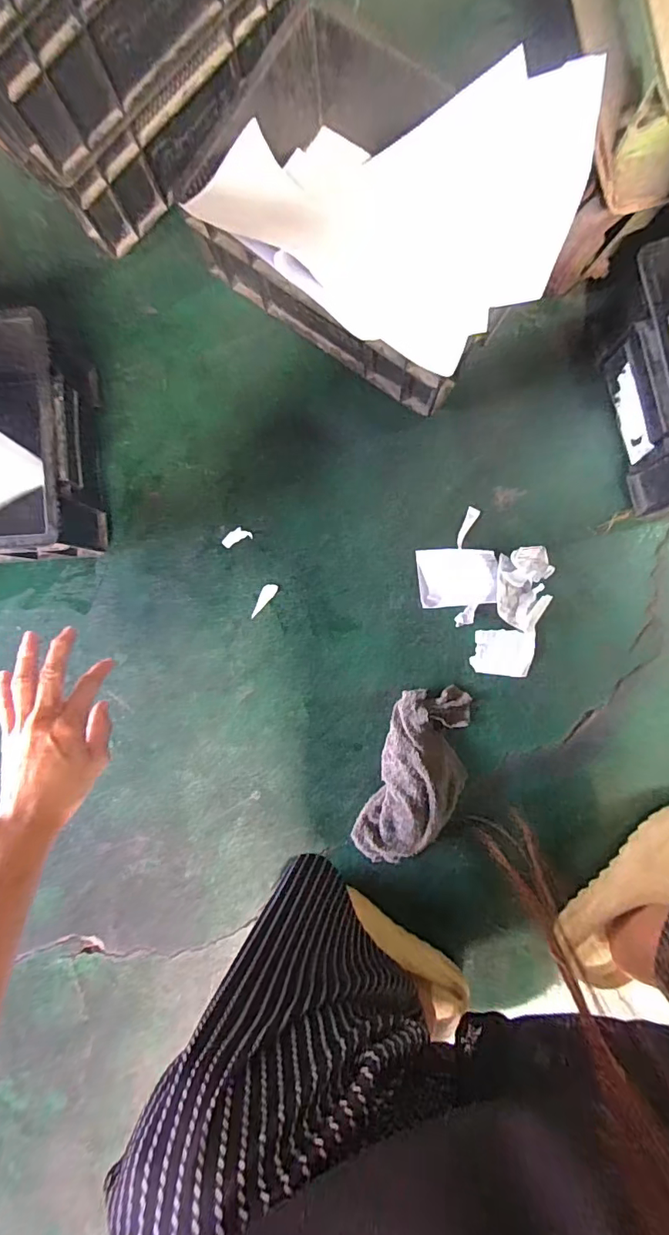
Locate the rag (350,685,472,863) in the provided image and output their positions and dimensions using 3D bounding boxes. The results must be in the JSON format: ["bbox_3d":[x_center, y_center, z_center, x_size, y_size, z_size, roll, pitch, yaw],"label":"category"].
[{"bbox_3d":[0.100,0.186,0.562,0.101,0.033,0.212,19,90,4],"label":"rag"}]

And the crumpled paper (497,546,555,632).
[{"bbox_3d":[0.220,-0.035,0.559,0.057,0.019,0.097,8,89,4],"label":"crumpled paper"}]

